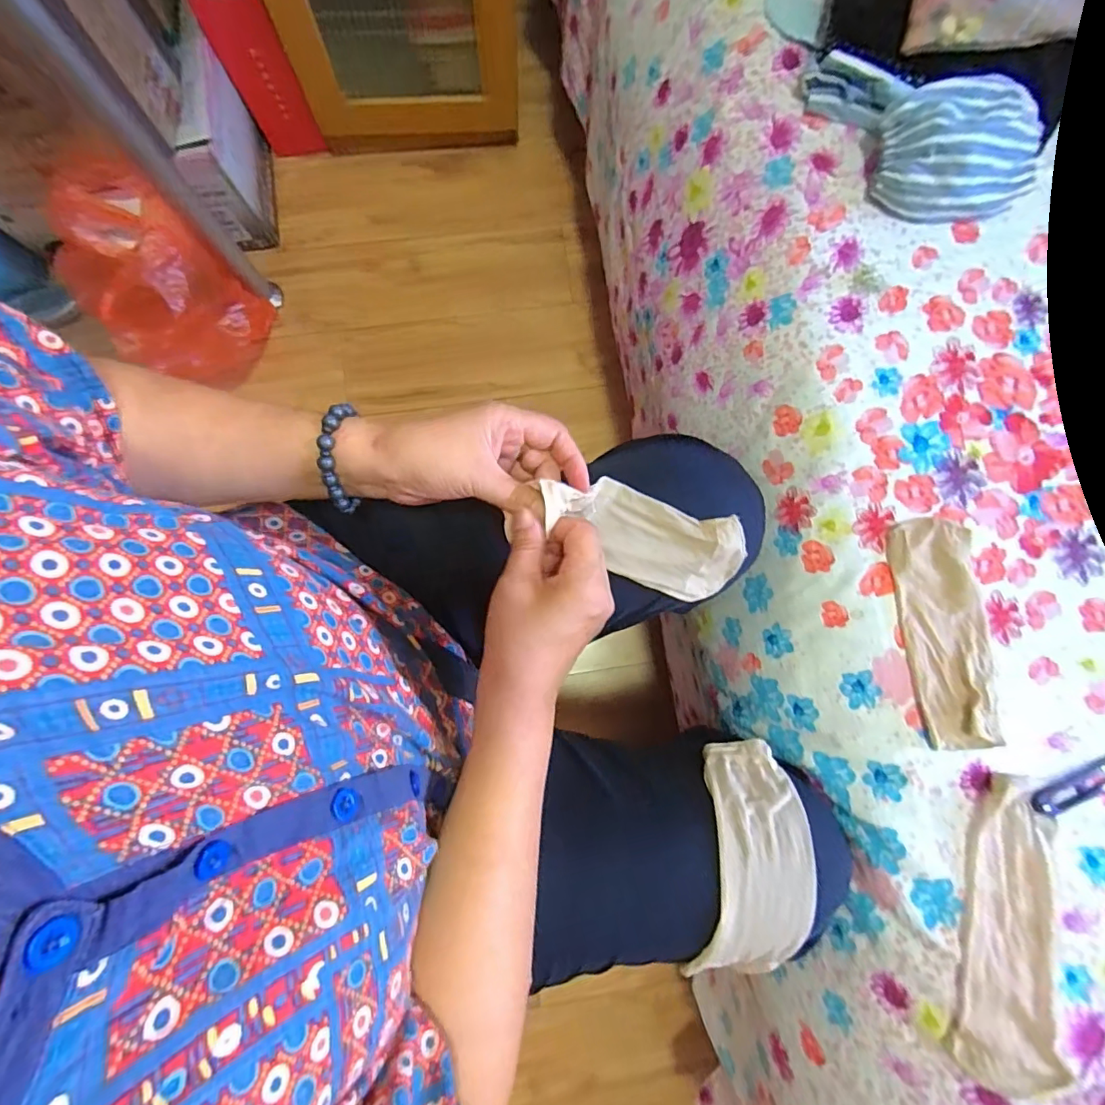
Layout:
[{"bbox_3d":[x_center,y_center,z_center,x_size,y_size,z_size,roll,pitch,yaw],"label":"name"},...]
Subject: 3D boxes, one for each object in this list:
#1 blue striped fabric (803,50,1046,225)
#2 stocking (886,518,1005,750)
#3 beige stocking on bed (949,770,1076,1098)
[{"bbox_3d":[0.304,-0.342,0.431,0.196,0.059,0.105,18,80,2],"label":"blue striped fabric"},{"bbox_3d":[0.309,0.062,0.407,0.056,0.010,0.175,-9,84,11],"label":"stocking"},{"bbox_3d":[0.336,0.275,0.376,0.071,0.016,0.206,6,79,0],"label":"beige stocking on bed"}]

